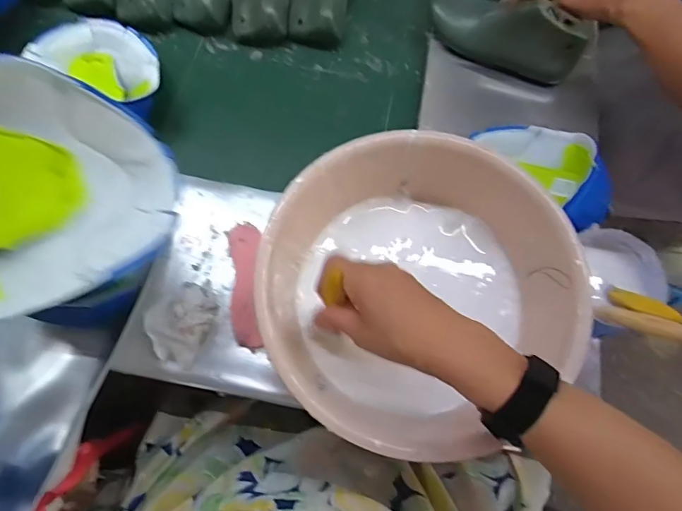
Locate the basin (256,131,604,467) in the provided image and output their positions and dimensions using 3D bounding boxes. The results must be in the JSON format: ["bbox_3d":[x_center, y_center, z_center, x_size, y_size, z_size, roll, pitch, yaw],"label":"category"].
[{"bbox_3d":[0.075,0.033,0.463,0.296,0.097,0.292,0,73,-1],"label":"basin"}]

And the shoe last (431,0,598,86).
[{"bbox_3d":[0.225,-0.312,0.614,0.213,0.083,0.067,28,75,7],"label":"shoe last"}]

